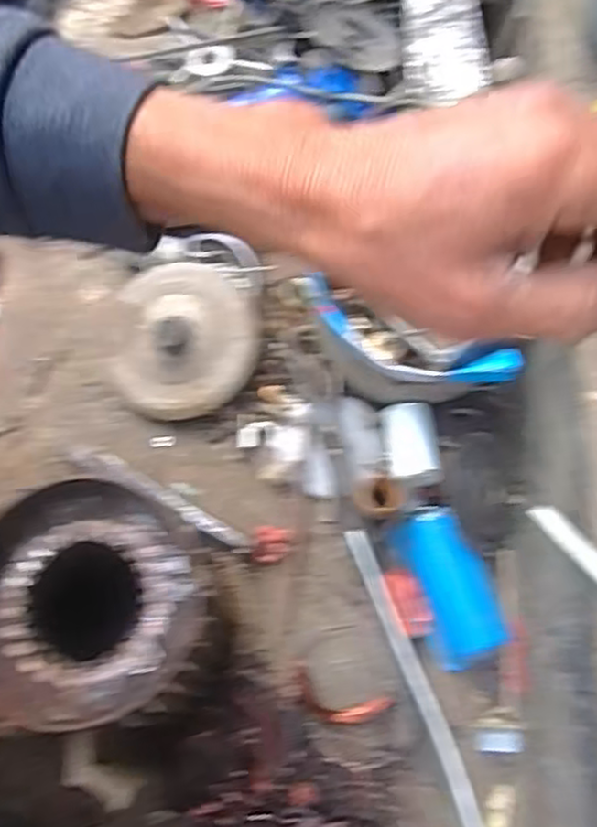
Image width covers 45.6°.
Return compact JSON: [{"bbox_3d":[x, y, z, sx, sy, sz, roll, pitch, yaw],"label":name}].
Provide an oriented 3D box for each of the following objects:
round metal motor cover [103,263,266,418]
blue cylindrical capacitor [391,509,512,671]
[{"bbox_3d":[-0.112,-0.068,0.642,0.144,0.042,0.144,-20,75,8],"label":"round metal motor cover"},{"bbox_3d":[0.120,0.137,0.563,0.053,0.045,0.120,-17,69,-9],"label":"blue cylindrical capacitor"}]

